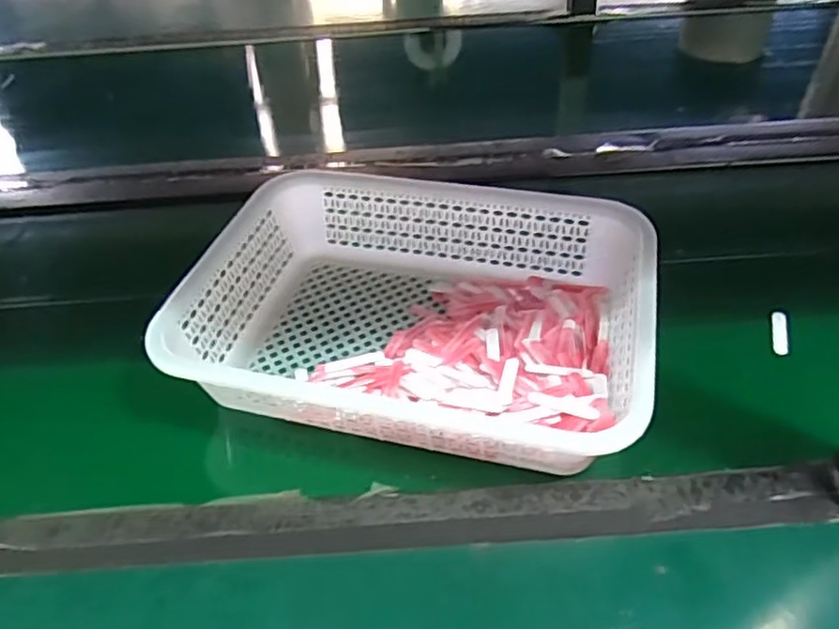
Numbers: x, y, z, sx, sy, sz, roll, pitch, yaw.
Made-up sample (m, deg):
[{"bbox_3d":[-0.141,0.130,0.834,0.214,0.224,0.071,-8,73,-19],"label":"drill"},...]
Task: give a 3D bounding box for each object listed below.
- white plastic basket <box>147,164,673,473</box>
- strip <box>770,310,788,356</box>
[{"bbox_3d":[-0.001,-0.004,0.537,0.358,0.079,0.253,8,44,13],"label":"white plastic basket"},{"bbox_3d":[0.307,0.015,0.555,0.012,0.004,0.050,-16,36,36],"label":"strip"}]

